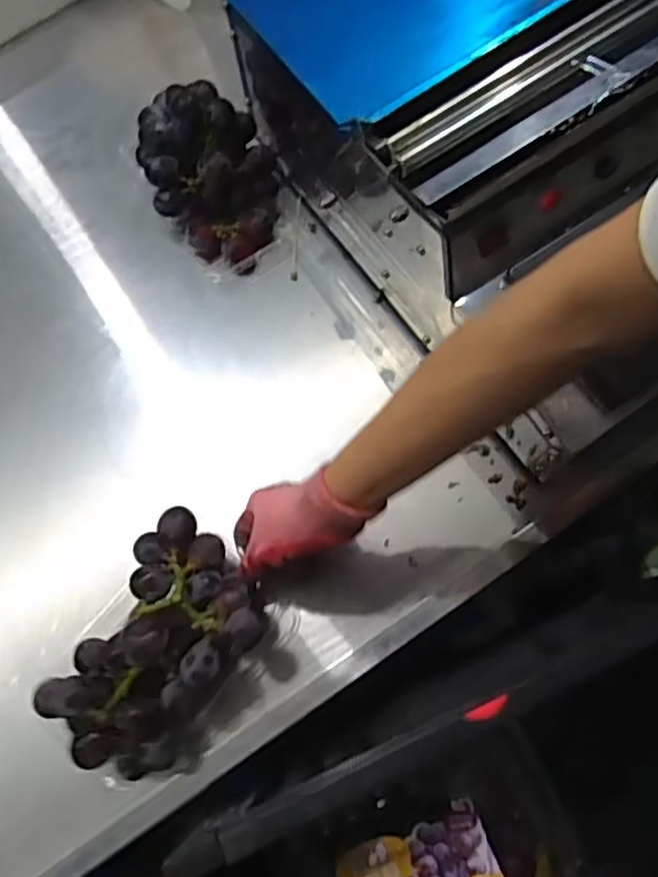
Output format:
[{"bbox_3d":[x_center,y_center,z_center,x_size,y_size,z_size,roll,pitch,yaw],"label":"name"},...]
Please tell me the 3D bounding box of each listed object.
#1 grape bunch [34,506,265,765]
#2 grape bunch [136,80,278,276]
[{"bbox_3d":[-0.119,0.142,0.482,0.112,0.078,0.152,34,77,12],"label":"grape bunch"},{"bbox_3d":[-0.111,-0.243,0.601,0.137,0.093,0.116,26,75,10],"label":"grape bunch"}]

